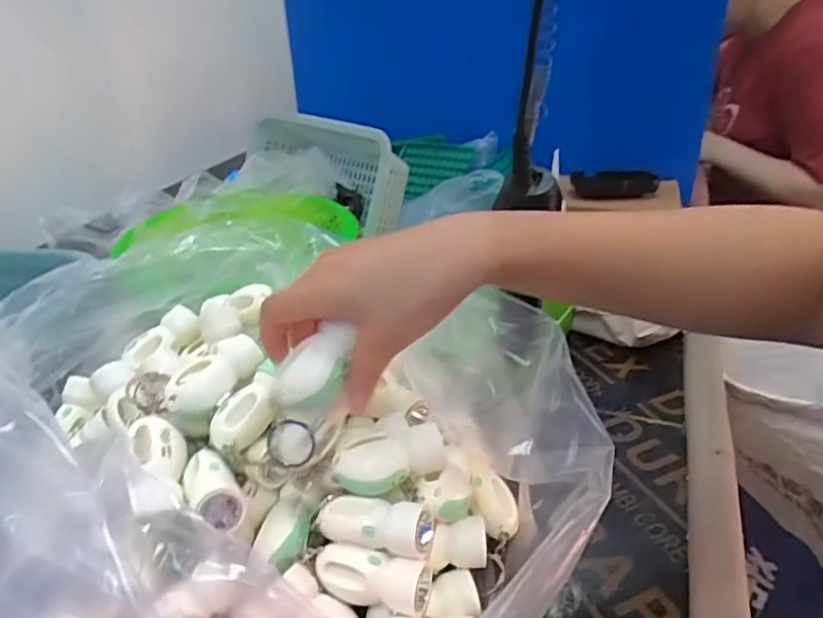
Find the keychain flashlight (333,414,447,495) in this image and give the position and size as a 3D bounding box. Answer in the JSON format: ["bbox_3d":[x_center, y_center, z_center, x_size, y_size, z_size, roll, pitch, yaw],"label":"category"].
[{"bbox_3d":[-0.014,0.090,0.371,0.065,0.030,0.030,-15,32,-21],"label":"keychain flashlight"}]

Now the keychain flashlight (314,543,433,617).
[{"bbox_3d":[-0.023,0.153,0.348,0.067,0.026,0.022,6,30,14],"label":"keychain flashlight"}]

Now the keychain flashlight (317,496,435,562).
[{"bbox_3d":[-0.021,0.126,0.356,0.066,0.022,0.024,4,30,11],"label":"keychain flashlight"}]

